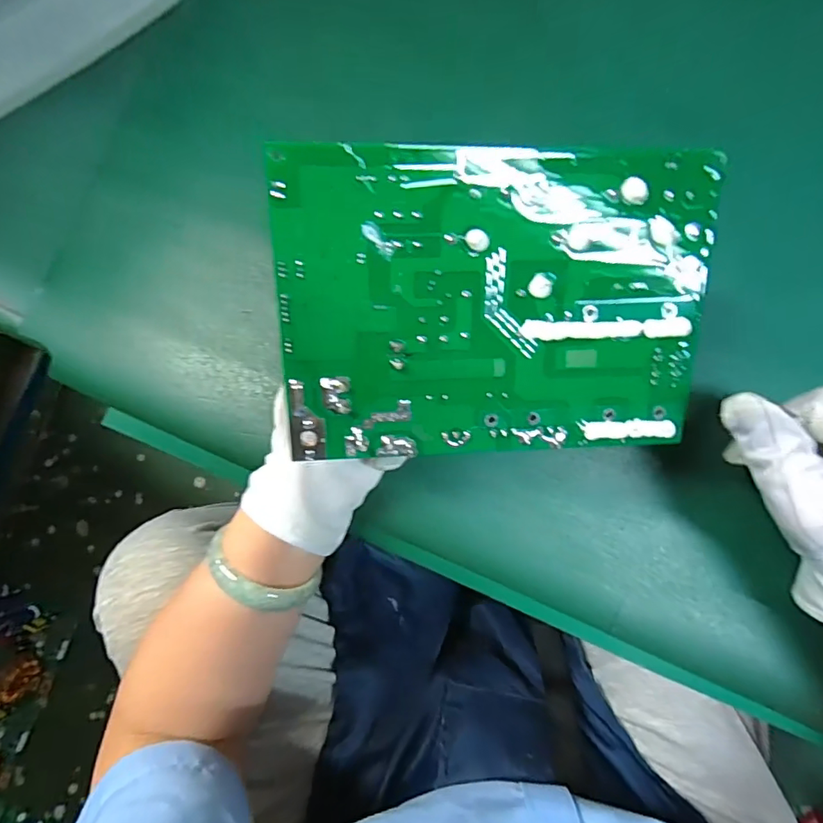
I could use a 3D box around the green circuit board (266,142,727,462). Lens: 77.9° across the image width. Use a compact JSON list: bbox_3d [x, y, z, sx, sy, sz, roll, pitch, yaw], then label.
[{"bbox_3d":[0.040,-0.046,0.234,0.194,0.007,0.135,-2,108,-6],"label":"green circuit board"}]

